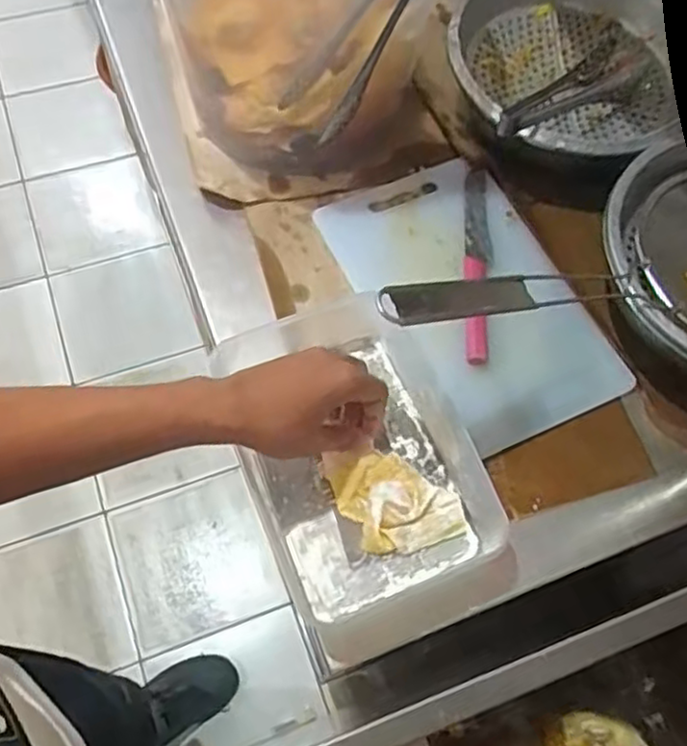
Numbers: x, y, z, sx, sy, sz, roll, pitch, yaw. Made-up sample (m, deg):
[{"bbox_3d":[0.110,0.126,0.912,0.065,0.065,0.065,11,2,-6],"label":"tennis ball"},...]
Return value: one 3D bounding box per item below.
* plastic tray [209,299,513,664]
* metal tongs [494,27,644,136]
[{"bbox_3d":[0.019,0.074,0.565,0.173,0.066,0.261,-20,68,-12],"label":"plastic tray"},{"bbox_3d":[0.242,-0.296,0.715,0.065,0.036,0.276,43,56,15],"label":"metal tongs"}]

